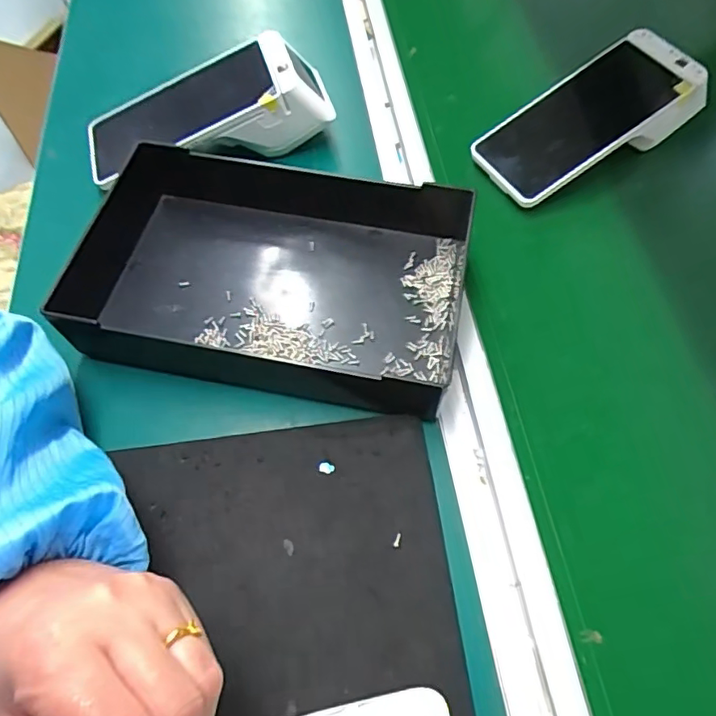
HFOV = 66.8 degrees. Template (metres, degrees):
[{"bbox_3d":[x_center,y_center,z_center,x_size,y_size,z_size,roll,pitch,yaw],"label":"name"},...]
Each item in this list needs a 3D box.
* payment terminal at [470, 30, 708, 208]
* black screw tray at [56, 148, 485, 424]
[{"bbox_3d":[0.196,-0.205,0.475,0.189,0.051,0.095,-34,69,1],"label":"payment terminal"},{"bbox_3d":[-0.075,-0.063,0.389,0.304,0.050,0.168,11,62,7],"label":"black screw tray"}]

